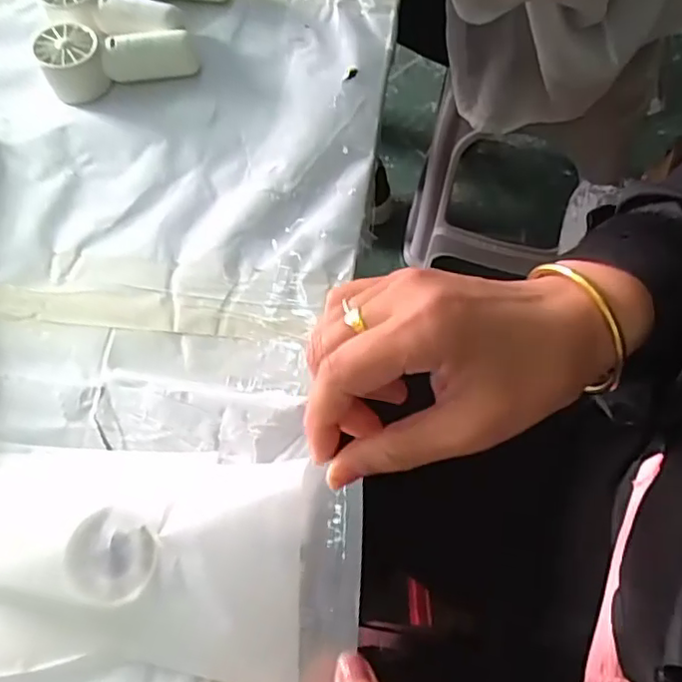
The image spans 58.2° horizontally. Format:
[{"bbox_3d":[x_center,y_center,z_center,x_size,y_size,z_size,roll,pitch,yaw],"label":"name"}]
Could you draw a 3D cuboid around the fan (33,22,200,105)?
[{"bbox_3d":[-0.161,-0.209,0.444,0.105,0.034,0.038,-17,65,-6],"label":"fan"}]

